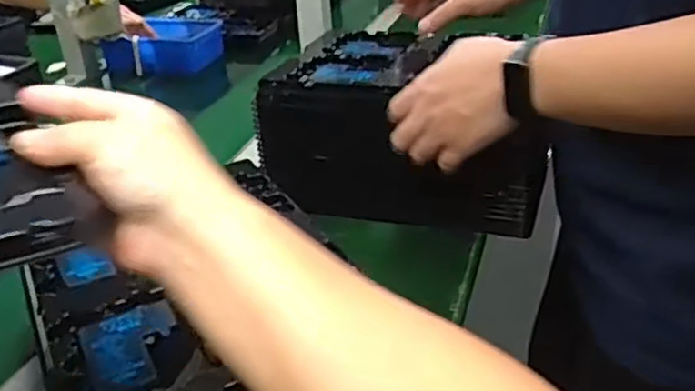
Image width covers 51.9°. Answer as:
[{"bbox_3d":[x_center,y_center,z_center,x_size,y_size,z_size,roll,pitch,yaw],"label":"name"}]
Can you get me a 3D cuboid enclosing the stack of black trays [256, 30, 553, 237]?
[{"bbox_3d":[0.064,-0.087,0.826,0.283,0.149,0.223,6,30,18],"label":"stack of black trays"}]

